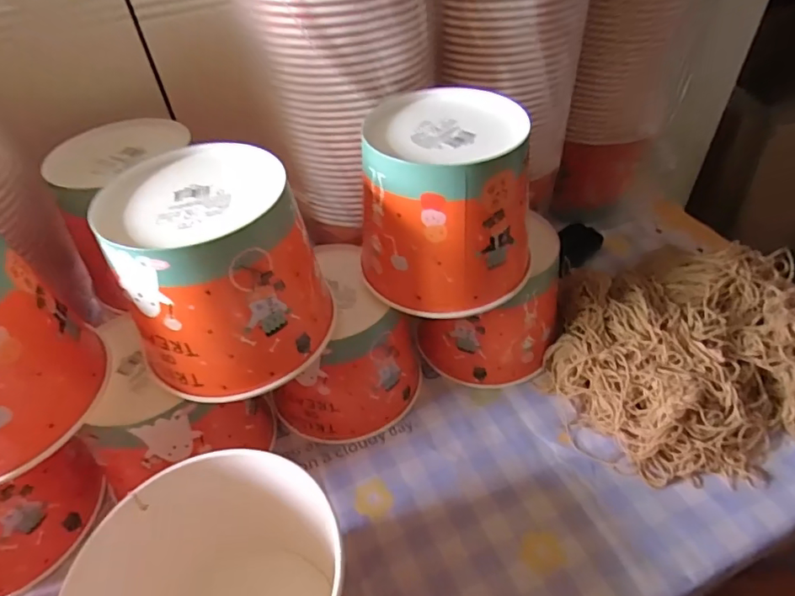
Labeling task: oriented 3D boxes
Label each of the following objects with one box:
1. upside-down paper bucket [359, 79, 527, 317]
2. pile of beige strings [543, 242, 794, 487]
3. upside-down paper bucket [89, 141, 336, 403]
[{"bbox_3d":[0.037,-0.083,0.441,0.137,0.127,0.144,-1,45,4],"label":"upside-down paper bucket"},{"bbox_3d":[0.301,0.040,0.525,0.295,0.066,0.228,-29,50,-22],"label":"pile of beige strings"},{"bbox_3d":[-0.135,-0.021,0.393,0.140,0.130,0.140,-23,48,-17],"label":"upside-down paper bucket"}]

